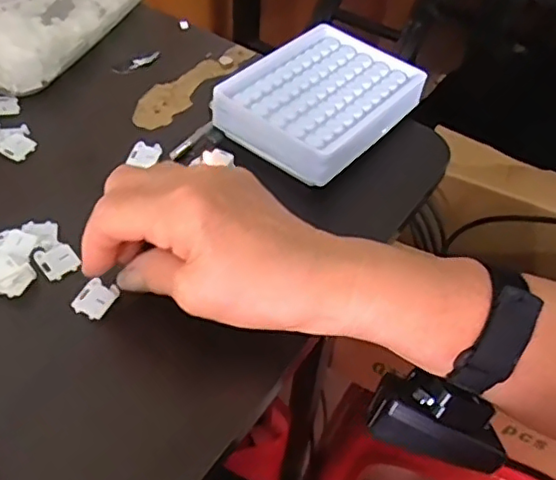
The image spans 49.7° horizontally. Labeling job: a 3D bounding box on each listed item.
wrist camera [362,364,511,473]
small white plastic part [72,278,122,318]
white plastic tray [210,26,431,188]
[{"bbox_3d":[0.087,0.094,0.321,0.075,0.041,0.029,16,11,0],"label":"wrist camera"},{"bbox_3d":[-0.101,0.032,0.333,0.020,0.004,0.021,22,52,14],"label":"small white plastic part"},{"bbox_3d":[0.031,-0.098,0.430,0.101,0.035,0.128,32,55,21],"label":"white plastic tray"}]

